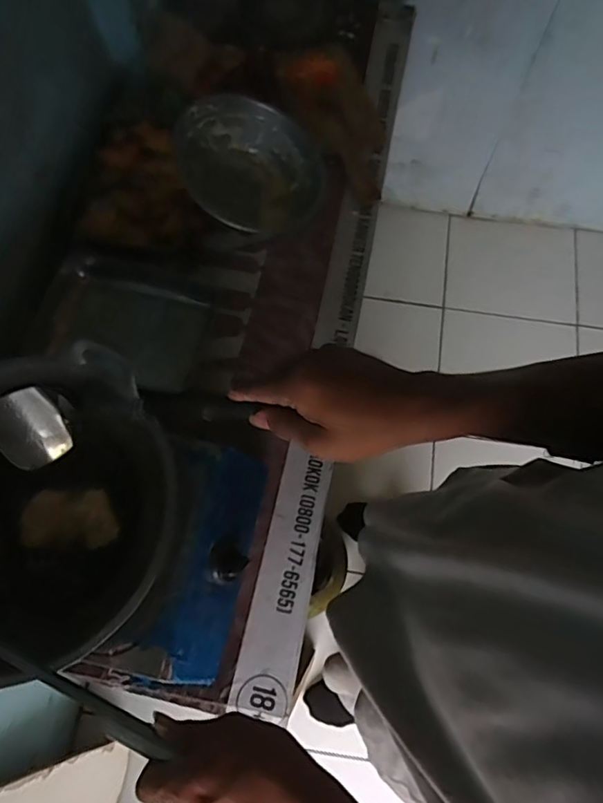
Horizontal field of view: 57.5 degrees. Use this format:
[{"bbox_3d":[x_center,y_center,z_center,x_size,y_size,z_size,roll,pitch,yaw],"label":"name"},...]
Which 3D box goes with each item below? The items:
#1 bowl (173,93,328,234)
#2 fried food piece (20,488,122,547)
[{"bbox_3d":[-0.079,-0.388,0.906,0.237,0.106,0.233,0,69,0],"label":"bowl"},{"bbox_3d":[-0.273,0.137,0.650,0.118,0.024,0.064,3,69,1],"label":"fried food piece"}]

